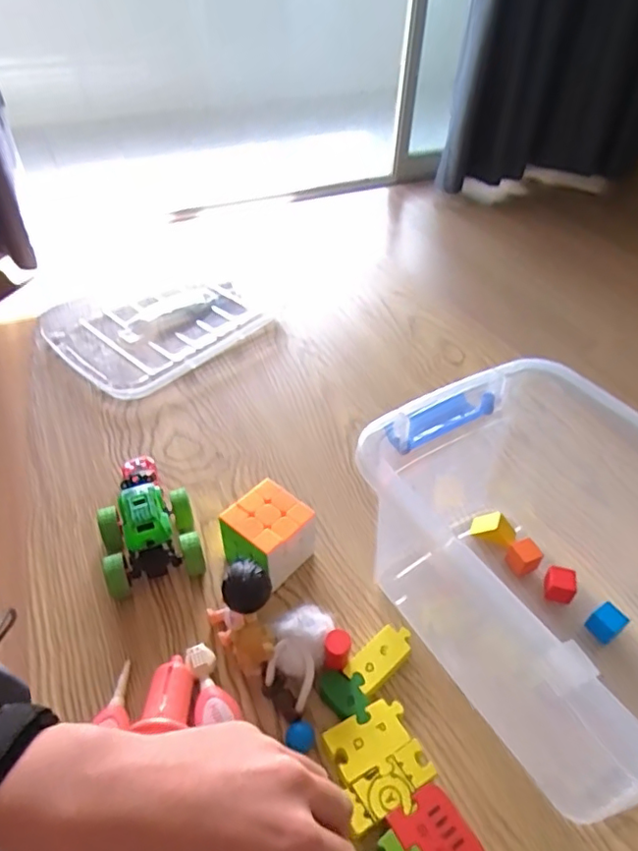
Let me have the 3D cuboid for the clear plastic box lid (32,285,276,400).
[{"bbox_3d":[-0.209,-0.135,0.742,0.214,0.025,0.253,34,52,29],"label":"clear plastic box lid"}]

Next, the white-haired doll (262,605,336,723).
[{"bbox_3d":[-0.016,0.165,0.400,0.037,0.027,0.070,17,83,15],"label":"white-haired doll"}]

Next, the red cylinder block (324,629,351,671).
[{"bbox_3d":[0.013,0.160,0.405,0.017,0.025,0.019,3,44,1],"label":"red cylinder block"}]

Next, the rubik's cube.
[{"bbox_3d":[-0.042,0.091,0.471,0.059,0.056,0.059,26,49,24],"label":"rubik's cube"}]

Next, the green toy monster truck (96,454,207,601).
[{"bbox_3d":[-0.142,0.082,0.470,0.077,0.075,0.086,-13,46,-15],"label":"green toy monster truck"}]

